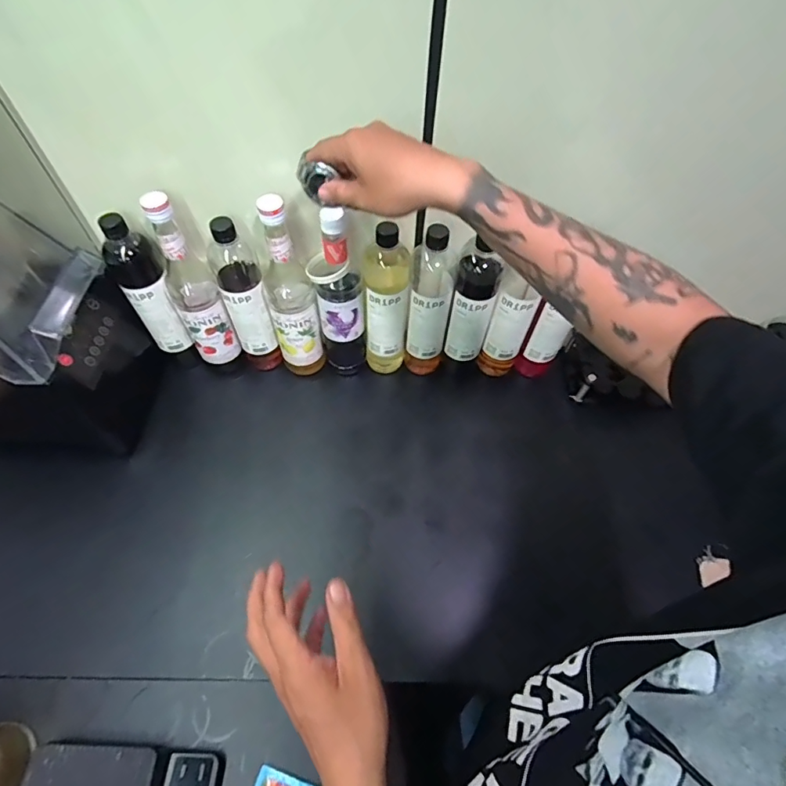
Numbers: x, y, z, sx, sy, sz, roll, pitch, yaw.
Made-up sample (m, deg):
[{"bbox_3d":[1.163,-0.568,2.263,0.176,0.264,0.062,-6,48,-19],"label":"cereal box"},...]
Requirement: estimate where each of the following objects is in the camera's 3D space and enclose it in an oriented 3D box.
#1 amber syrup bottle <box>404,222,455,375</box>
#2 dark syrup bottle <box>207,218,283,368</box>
[{"bbox_3d":[0.058,-0.136,0.711,0.066,0.279,0.068,4,57,0],"label":"amber syrup bottle"},{"bbox_3d":[-0.224,-0.131,0.700,0.064,0.281,0.060,-22,61,-16],"label":"dark syrup bottle"}]

